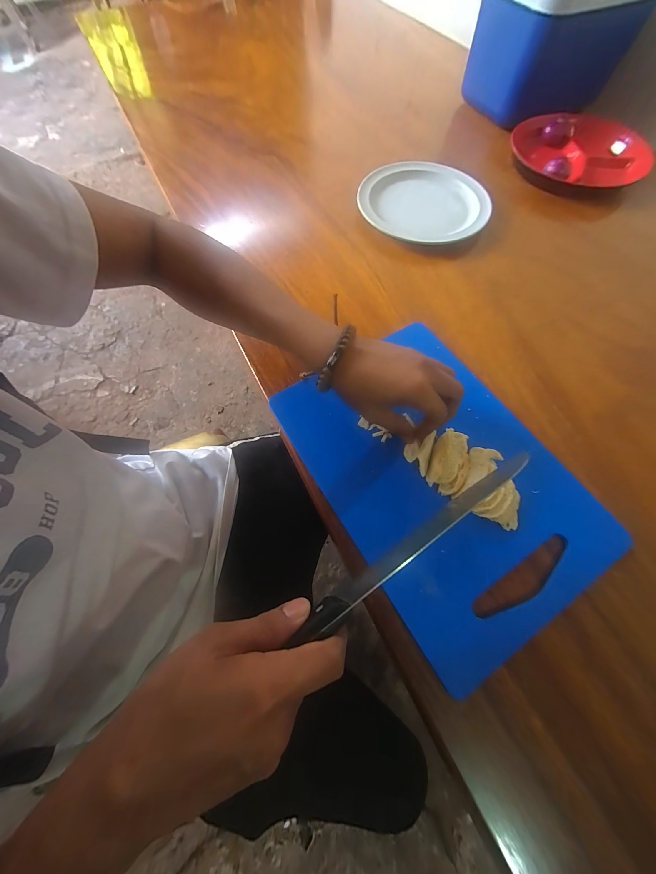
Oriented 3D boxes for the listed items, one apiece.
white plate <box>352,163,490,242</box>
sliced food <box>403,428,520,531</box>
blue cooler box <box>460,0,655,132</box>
[{"bbox_3d":[0.162,-0.394,0.485,0.206,0.026,0.203,0,68,0],"label":"white plate"},{"bbox_3d":[0.147,0.035,0.301,0.125,0.016,0.069,34,71,12],"label":"sliced food"},{"bbox_3d":[0.422,-0.755,0.533,0.260,0.210,0.173,-26,70,-14],"label":"blue cooler box"}]

